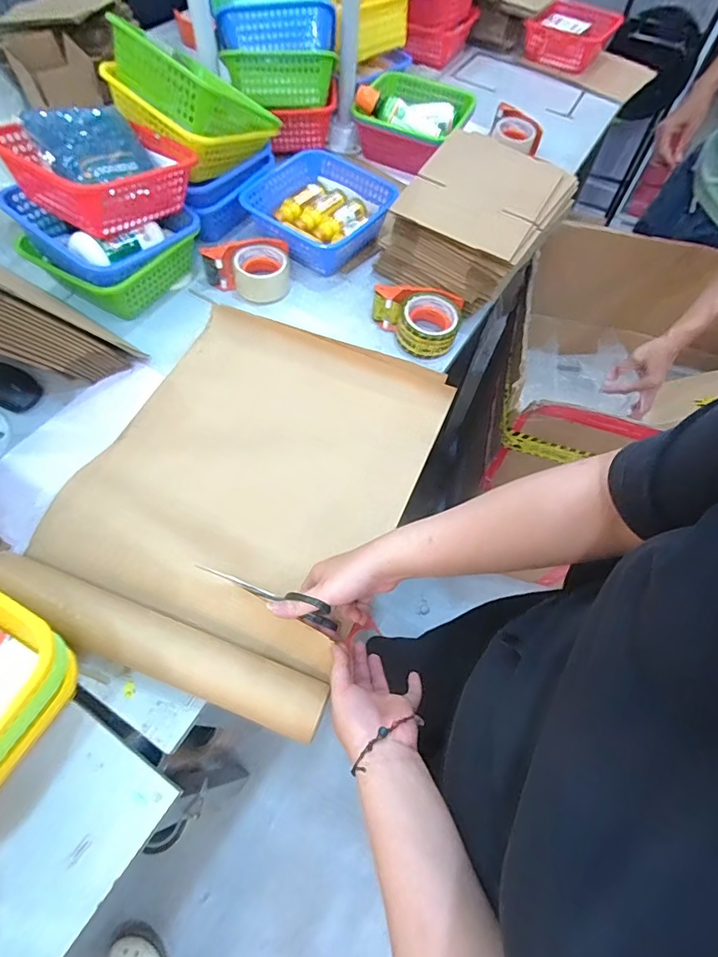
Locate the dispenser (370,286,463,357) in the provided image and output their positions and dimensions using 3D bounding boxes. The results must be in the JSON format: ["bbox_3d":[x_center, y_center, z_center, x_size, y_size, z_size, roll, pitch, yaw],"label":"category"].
[{"bbox_3d":[0.091,-0.263,0.793,0.144,0.060,0.100,14,62,5],"label":"dispenser"}]

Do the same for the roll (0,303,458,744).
[{"bbox_3d":[-0.141,-0.004,0.645,0.405,0.075,0.519,19,62,8],"label":"roll"}]

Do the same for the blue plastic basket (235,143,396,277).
[{"bbox_3d":[-0.075,-0.494,0.895,0.236,0.082,0.228,32,65,14],"label":"blue plastic basket"}]

